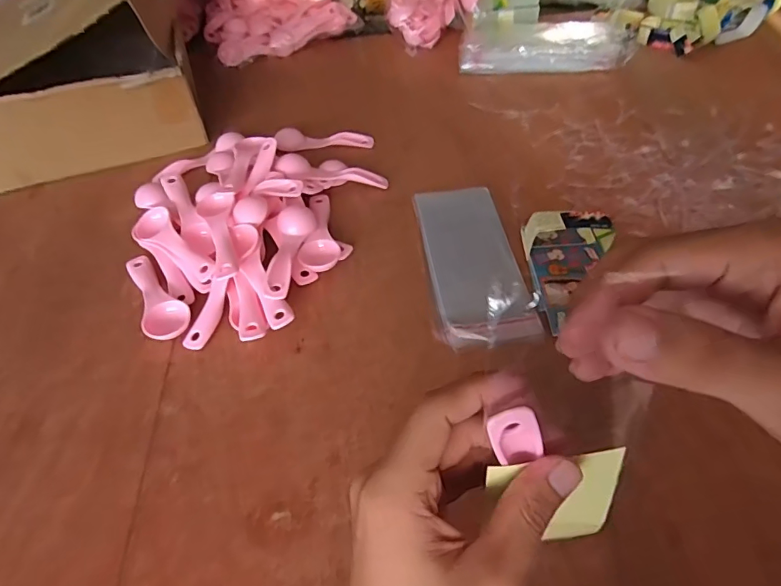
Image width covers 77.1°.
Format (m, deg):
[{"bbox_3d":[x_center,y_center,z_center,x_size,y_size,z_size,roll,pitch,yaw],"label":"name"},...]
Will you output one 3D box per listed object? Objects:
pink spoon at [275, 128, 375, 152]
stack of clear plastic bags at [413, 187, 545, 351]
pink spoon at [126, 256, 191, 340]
[{"bbox_3d":[-0.075,-0.175,0.566,0.109,0.016,0.037,-3,50,2],"label":"pink spoon"},{"bbox_3d":[0.070,-0.033,0.431,0.077,0.008,0.192,-6,50,0],"label":"stack of clear plastic bags"},{"bbox_3d":[-0.201,-0.004,0.420,0.034,0.017,0.113,-26,53,-17],"label":"pink spoon"}]

